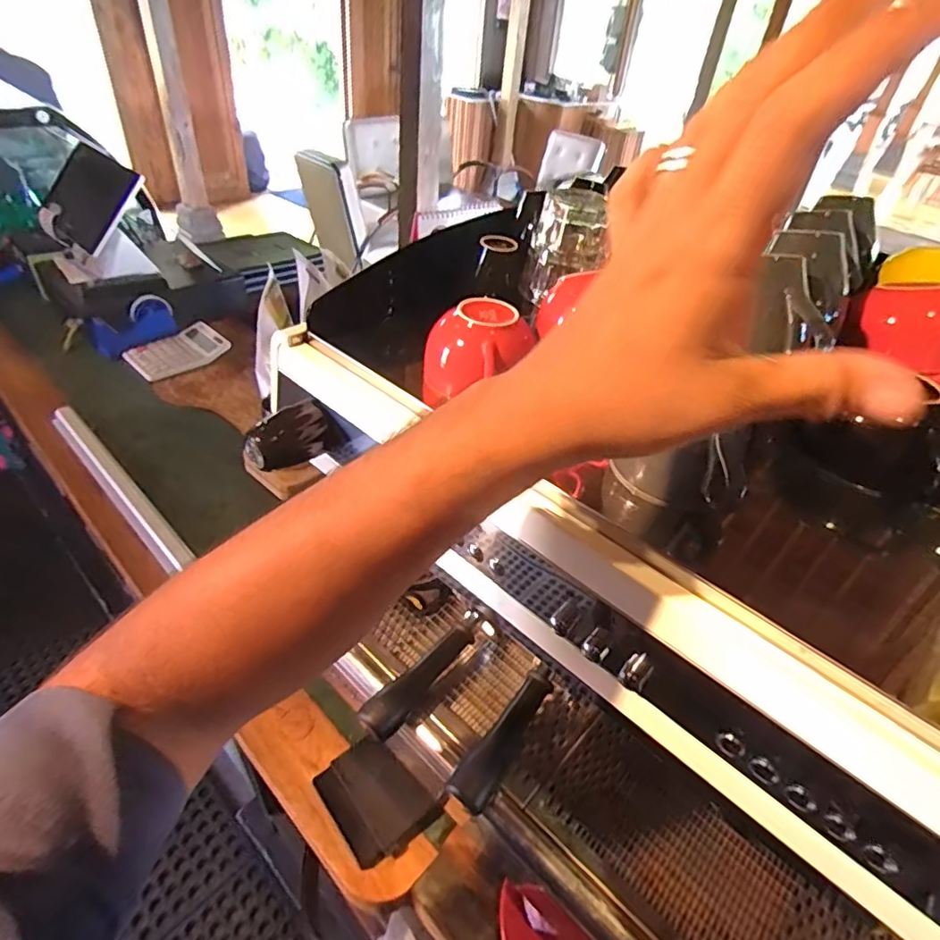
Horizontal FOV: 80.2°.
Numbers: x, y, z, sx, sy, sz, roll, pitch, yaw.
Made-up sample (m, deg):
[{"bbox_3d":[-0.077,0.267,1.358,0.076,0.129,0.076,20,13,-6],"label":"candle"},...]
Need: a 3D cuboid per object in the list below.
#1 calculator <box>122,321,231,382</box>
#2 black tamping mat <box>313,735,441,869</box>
[{"bbox_3d":[-0.647,-0.263,1.236,0.194,0.044,0.133,-28,51,-35],"label":"calculator"},{"bbox_3d":[-0.099,0.341,0.590,0.095,0.035,0.113,-28,51,-34],"label":"black tamping mat"}]

